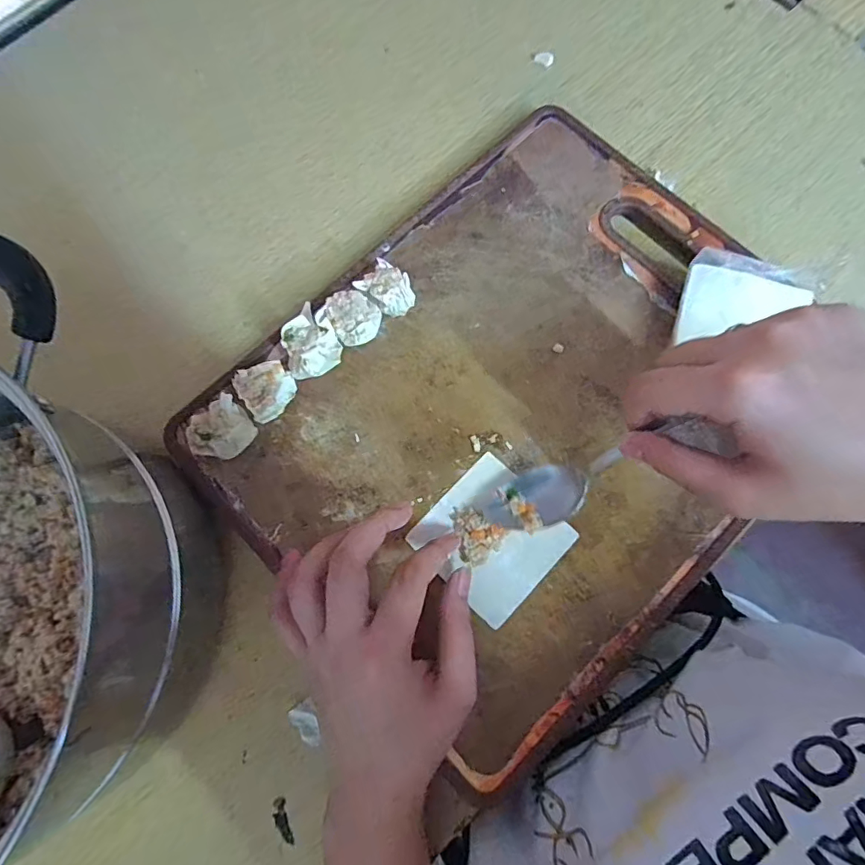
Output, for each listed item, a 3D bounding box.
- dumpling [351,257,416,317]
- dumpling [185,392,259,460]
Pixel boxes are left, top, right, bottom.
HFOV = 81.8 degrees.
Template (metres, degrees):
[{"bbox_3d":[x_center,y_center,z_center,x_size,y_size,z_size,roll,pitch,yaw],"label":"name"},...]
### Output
[{"bbox_3d":[-0.030,-0.096,0.334,0.034,0.019,0.029,41,81,10],"label":"dumpling"},{"bbox_3d":[-0.133,0.000,0.311,0.039,0.022,0.028,-35,79,-7],"label":"dumpling"}]

